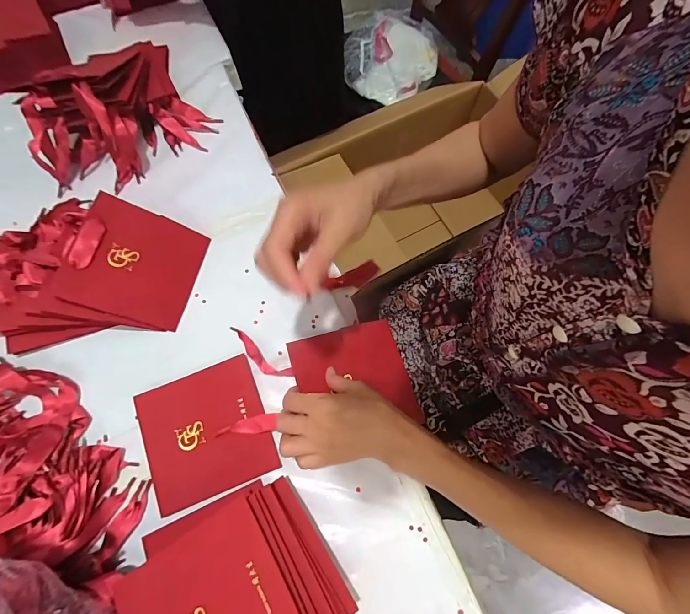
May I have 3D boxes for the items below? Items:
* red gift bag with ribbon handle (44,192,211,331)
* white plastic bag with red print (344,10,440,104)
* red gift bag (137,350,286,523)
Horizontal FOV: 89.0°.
[{"bbox_3d":[-0.268,-0.057,0.453,0.144,0.007,0.139,25,72,-32],"label":"red gift bag with ribbon handle"},{"bbox_3d":[0.138,-0.757,1.058,0.288,0.069,0.309,-28,73,-7],"label":"white plastic bag with red print"},{"bbox_3d":[-0.165,0.146,0.416,0.139,0.009,0.140,-21,71,-7],"label":"red gift bag"}]

